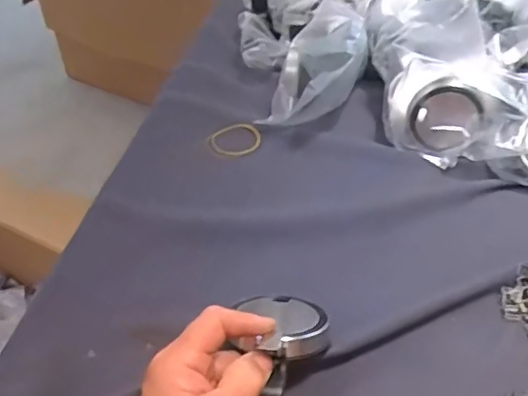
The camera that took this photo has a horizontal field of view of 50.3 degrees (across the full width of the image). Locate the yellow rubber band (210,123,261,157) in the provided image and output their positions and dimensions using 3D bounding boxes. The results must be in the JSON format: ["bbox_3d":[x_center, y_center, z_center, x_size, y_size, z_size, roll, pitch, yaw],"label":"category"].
[{"bbox_3d":[-0.031,-0.060,0.581,0.054,0.008,0.050,-4,43,4],"label":"yellow rubber band"}]

